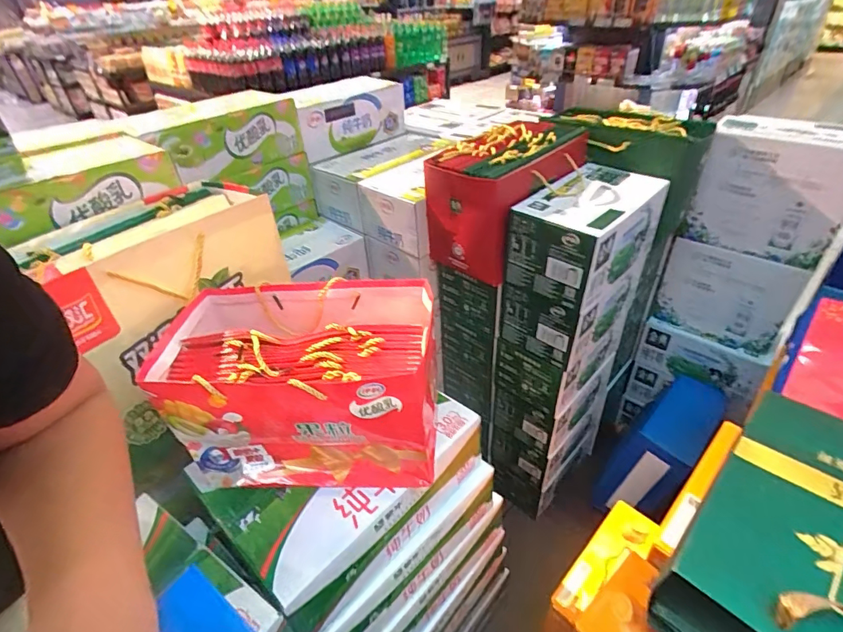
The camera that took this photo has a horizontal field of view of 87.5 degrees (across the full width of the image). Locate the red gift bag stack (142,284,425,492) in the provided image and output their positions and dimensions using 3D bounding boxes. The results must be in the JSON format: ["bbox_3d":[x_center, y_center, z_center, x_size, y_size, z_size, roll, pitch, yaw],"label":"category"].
[{"bbox_3d":[-0.144,0.086,0.561,0.309,0.188,0.184,0,37,5],"label":"red gift bag stack"}]

